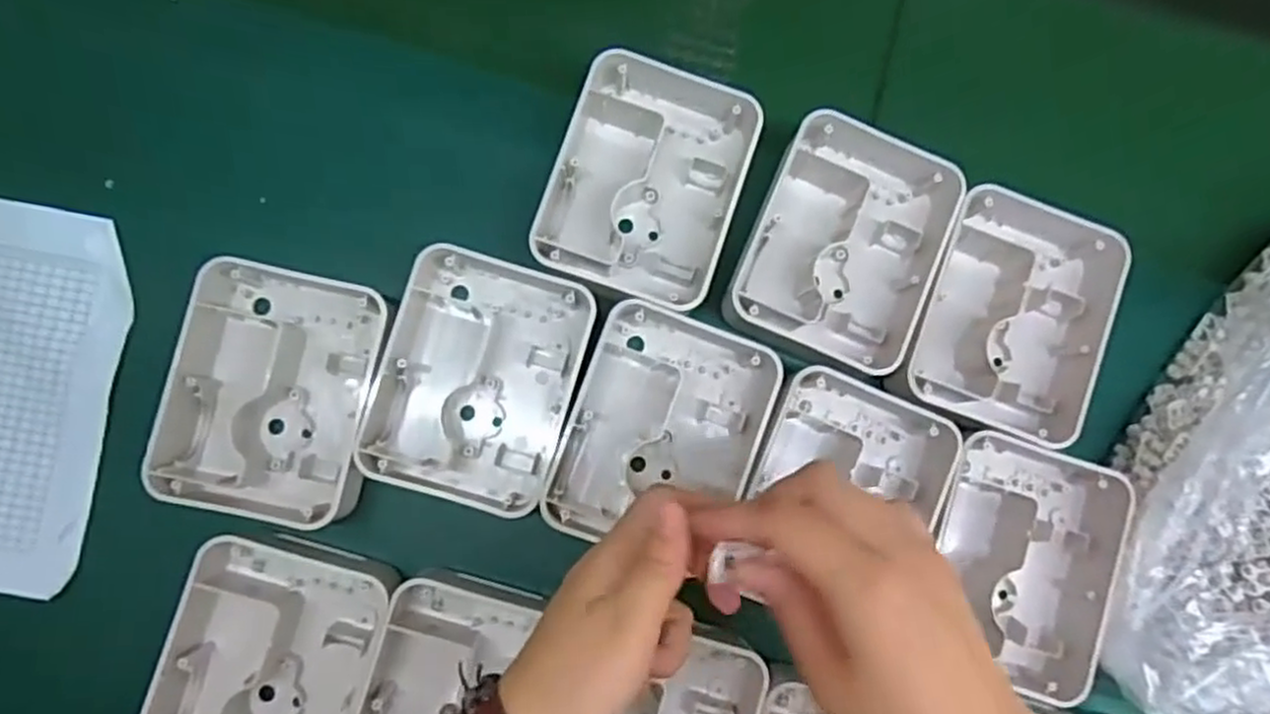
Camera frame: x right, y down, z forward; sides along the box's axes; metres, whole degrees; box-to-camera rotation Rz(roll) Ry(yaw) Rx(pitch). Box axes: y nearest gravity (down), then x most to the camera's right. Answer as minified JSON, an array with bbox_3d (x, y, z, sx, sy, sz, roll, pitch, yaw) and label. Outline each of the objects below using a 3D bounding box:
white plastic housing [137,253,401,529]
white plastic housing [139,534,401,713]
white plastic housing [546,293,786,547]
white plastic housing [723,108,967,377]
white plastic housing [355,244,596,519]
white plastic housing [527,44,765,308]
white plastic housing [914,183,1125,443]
[{"bbox_3d":[-0.191,0.020,0.409,0.100,0.038,0.130,15,84,-2],"label":"white plastic housing"},{"bbox_3d":[-0.191,0.167,0.396,0.104,0.035,0.137,15,84,-2],"label":"white plastic housing"},{"bbox_3d":[0.016,0.041,0.419,0.104,0.033,0.124,19,84,-1],"label":"white plastic housing"},{"bbox_3d":[0.116,-0.064,0.432,0.108,0.035,0.138,24,84,-1],"label":"white plastic housing"},{"bbox_3d":[-0.084,0.011,0.420,0.101,0.041,0.135,15,84,-2],"label":"white plastic housing"},{"bbox_3d":[0.007,-0.096,0.429,0.102,0.037,0.131,19,84,-1],"label":"white plastic housing"},{"bbox_3d":[0.212,-0.028,0.433,0.101,0.039,0.138,21,84,-1],"label":"white plastic housing"}]

